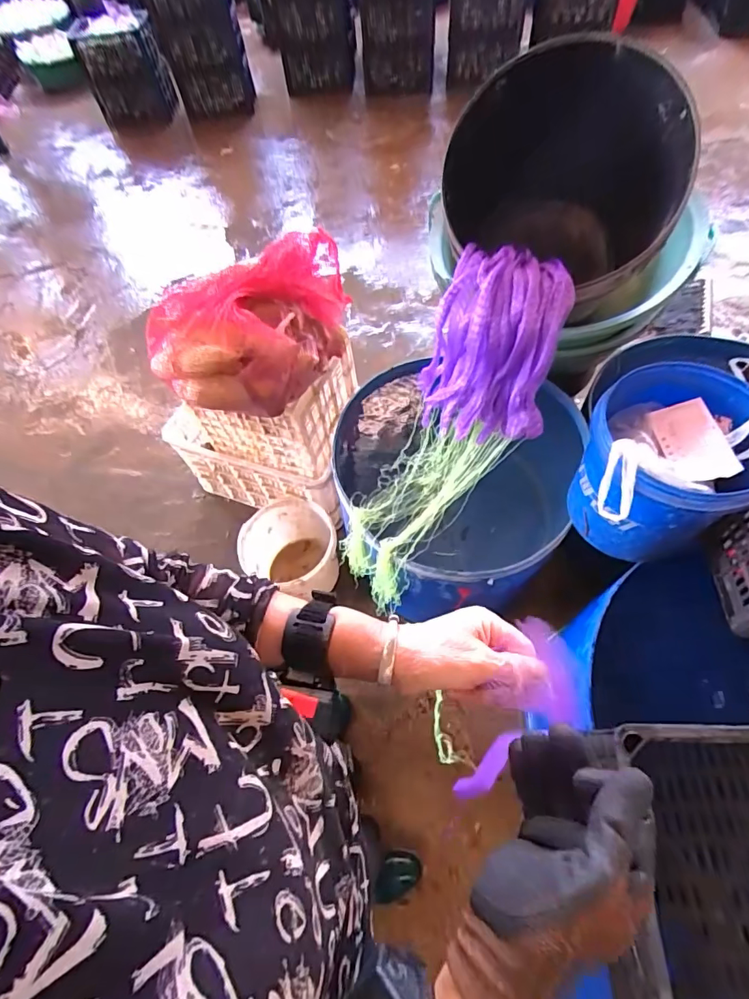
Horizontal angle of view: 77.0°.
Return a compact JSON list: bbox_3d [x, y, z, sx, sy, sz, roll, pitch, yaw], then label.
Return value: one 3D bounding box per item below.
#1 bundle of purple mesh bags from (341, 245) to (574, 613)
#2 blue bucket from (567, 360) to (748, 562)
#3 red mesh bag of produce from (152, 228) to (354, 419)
[{"bbox_3d":[0.141,-0.126,0.871,0.193,0.612,0.216,-18,56,-42],"label":"bundle of purple mesh bags"},{"bbox_3d":[0.482,-0.054,0.809,0.261,0.249,0.261,-1,60,3],"label":"blue bucket"},{"bbox_3d":[-0.243,-0.336,0.955,0.408,0.195,0.265,-16,61,-6],"label":"red mesh bag of produce"}]

